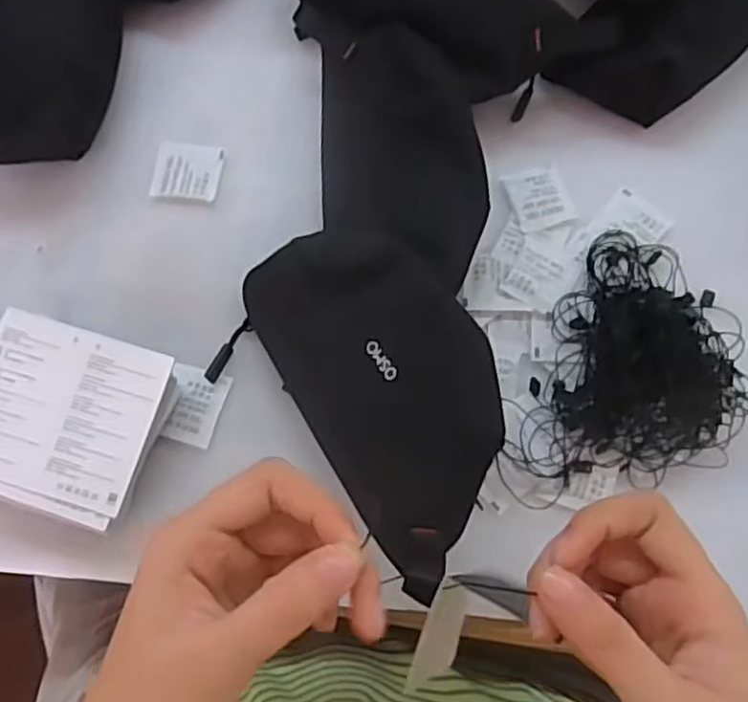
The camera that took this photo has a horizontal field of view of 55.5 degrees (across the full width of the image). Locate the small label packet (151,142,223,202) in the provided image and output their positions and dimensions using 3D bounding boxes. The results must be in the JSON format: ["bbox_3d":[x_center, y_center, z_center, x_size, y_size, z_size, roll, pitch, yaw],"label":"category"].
[{"bbox_3d":[-0.116,-0.112,0.444,0.041,0.007,0.039,6,79,0],"label":"small label packet"}]

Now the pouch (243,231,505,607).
[{"bbox_3d":[0.002,0.009,0.350,0.095,0.024,0.193,-42,62,9],"label":"pouch"}]

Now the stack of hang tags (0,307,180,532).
[{"bbox_3d":[-0.171,0.038,0.397,0.100,0.034,0.098,17,80,2],"label":"stack of hang tags"}]

